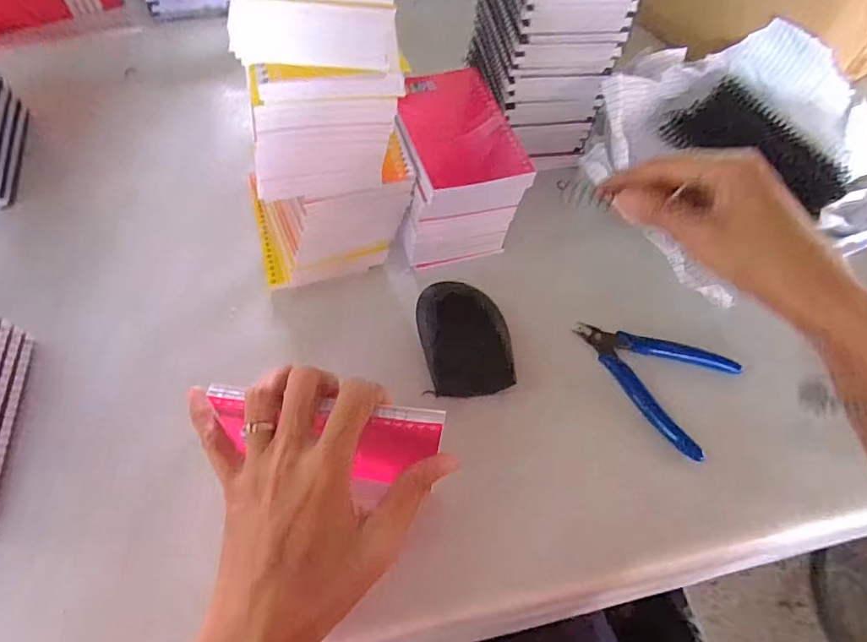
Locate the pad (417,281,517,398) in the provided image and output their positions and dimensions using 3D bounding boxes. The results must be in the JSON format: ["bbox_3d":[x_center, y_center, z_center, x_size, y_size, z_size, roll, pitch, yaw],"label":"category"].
[{"bbox_3d":[0.022,0.012,0.364,0.062,0.038,0.079,-4,60,-6],"label":"pad"}]

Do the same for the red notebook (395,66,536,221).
[{"bbox_3d":[0.014,-0.142,0.396,0.085,0.030,0.125,-13,61,-11],"label":"red notebook"}]

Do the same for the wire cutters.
[{"bbox_3d":[0.174,0.033,0.378,0.082,0.008,0.117,-29,66,-19],"label":"wire cutters"}]

